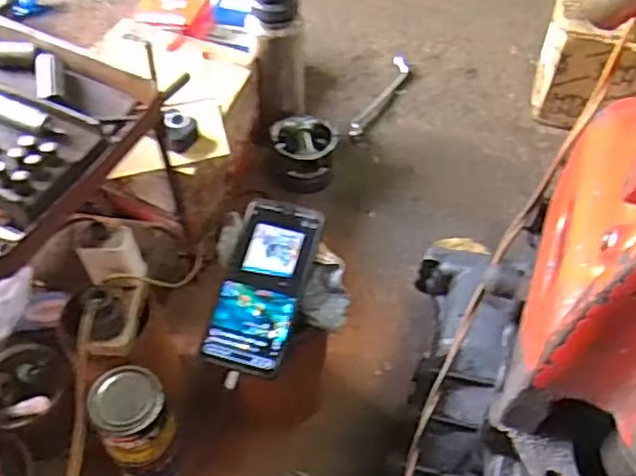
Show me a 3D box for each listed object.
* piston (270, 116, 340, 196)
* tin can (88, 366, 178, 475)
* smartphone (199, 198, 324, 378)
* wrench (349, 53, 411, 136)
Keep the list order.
[{"bbox_3d":[-0.020,-0.123,0.986,0.095,0.070,0.102,-13,54,-12],"label":"piston"},{"bbox_3d":[-0.182,0.200,0.680,0.067,0.164,0.070,1,52,-1],"label":"tin can"},{"bbox_3d":[-0.051,0.044,0.624,0.077,0.016,0.164,14,70,8],"label":"smartphone"},{"bbox_3d":[0.109,-0.239,1.112,0.035,0.025,0.225,22,54,14],"label":"wrench"}]

